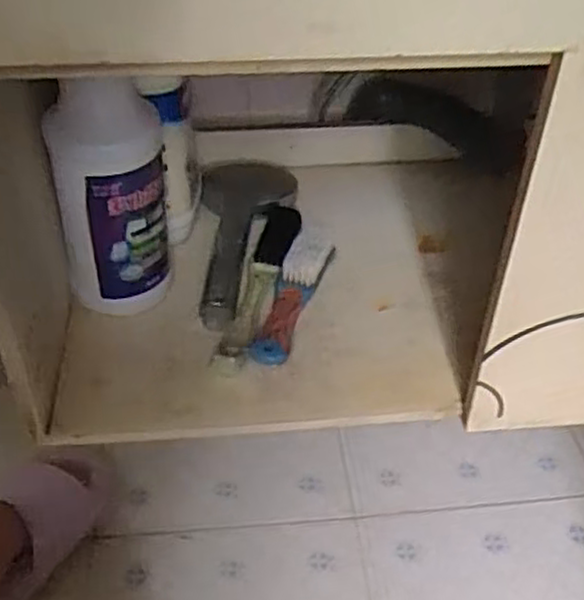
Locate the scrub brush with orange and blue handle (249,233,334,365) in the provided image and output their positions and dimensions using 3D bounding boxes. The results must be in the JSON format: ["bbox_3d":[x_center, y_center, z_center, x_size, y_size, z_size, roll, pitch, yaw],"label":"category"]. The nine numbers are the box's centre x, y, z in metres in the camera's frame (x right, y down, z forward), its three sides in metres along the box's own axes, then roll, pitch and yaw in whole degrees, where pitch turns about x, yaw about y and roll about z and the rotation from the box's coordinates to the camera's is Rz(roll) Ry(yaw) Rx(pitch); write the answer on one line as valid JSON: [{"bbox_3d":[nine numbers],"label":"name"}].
[{"bbox_3d":[0.001,-0.006,0.619,0.034,0.030,0.147,13,43,16],"label":"scrub brush with orange and blue handle"}]

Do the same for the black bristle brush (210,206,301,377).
[{"bbox_3d":[-0.026,-0.016,0.630,0.033,0.024,0.204,8,43,10],"label":"black bristle brush"}]

